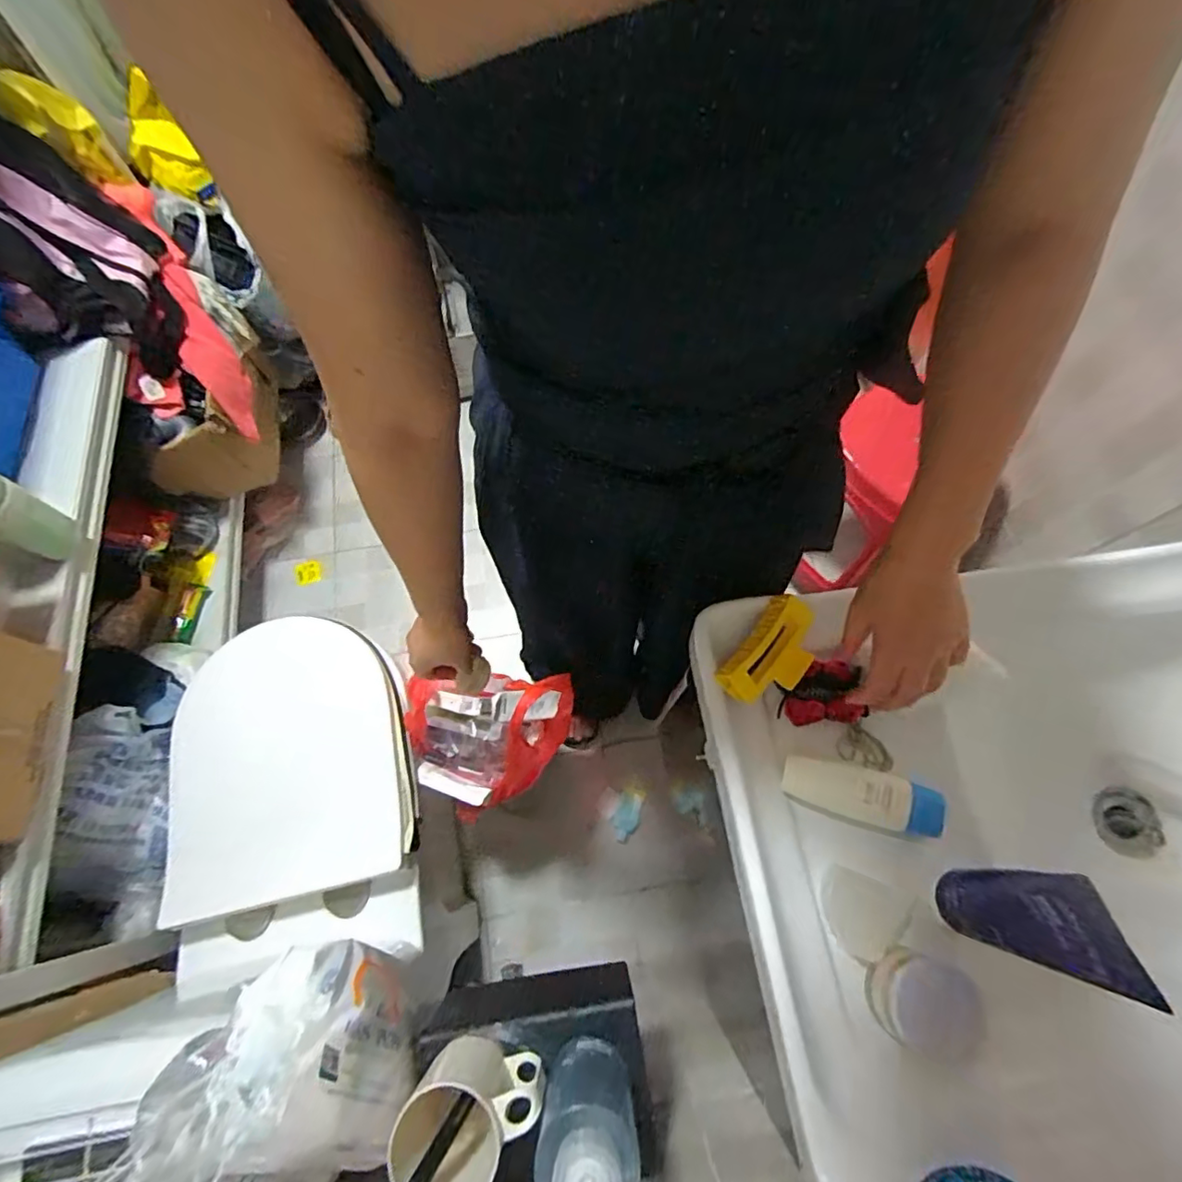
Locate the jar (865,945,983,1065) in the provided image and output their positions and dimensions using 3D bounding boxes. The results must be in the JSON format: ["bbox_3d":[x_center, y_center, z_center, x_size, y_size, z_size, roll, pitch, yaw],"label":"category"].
[{"bbox_3d":[0.255,0.317,0.446,0.056,0.067,0.063,21,71,7],"label":"jar"}]

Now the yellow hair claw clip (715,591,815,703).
[{"bbox_3d":[0.165,0.056,0.520,0.058,0.030,0.103,38,74,13],"label":"yellow hair claw clip"}]

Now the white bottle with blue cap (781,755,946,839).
[{"bbox_3d":[0.241,0.181,0.513,0.136,0.021,0.044,15,70,5],"label":"white bottle with blue cap"}]

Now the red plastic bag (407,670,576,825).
[{"bbox_3d":[-0.160,0.224,0.910,0.257,0.155,0.202,-4,70,-2],"label":"red plastic bag"}]

